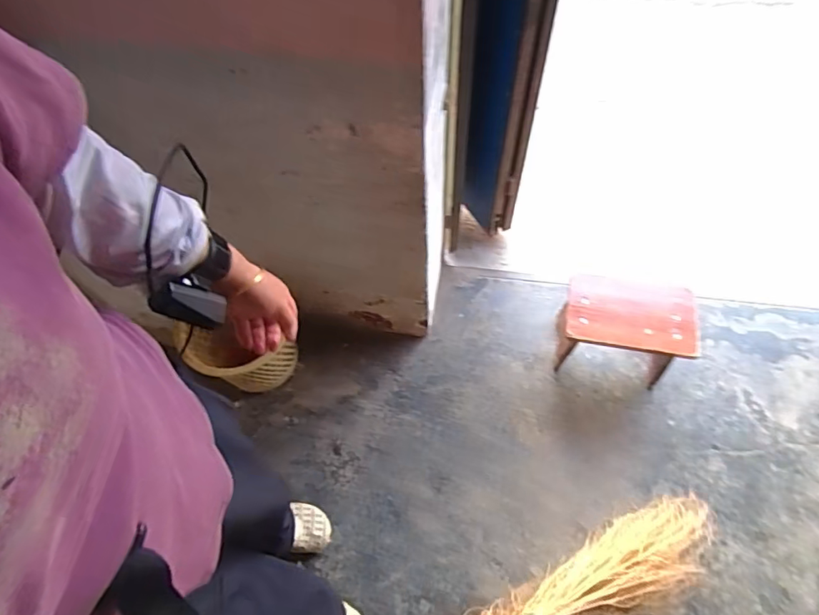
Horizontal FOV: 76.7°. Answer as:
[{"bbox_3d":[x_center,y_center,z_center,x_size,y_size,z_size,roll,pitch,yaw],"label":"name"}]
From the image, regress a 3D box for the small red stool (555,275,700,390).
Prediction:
[{"bbox_3d":[0.502,0.071,1.242,0.272,0.222,0.157,8,62,8],"label":"small red stool"}]

